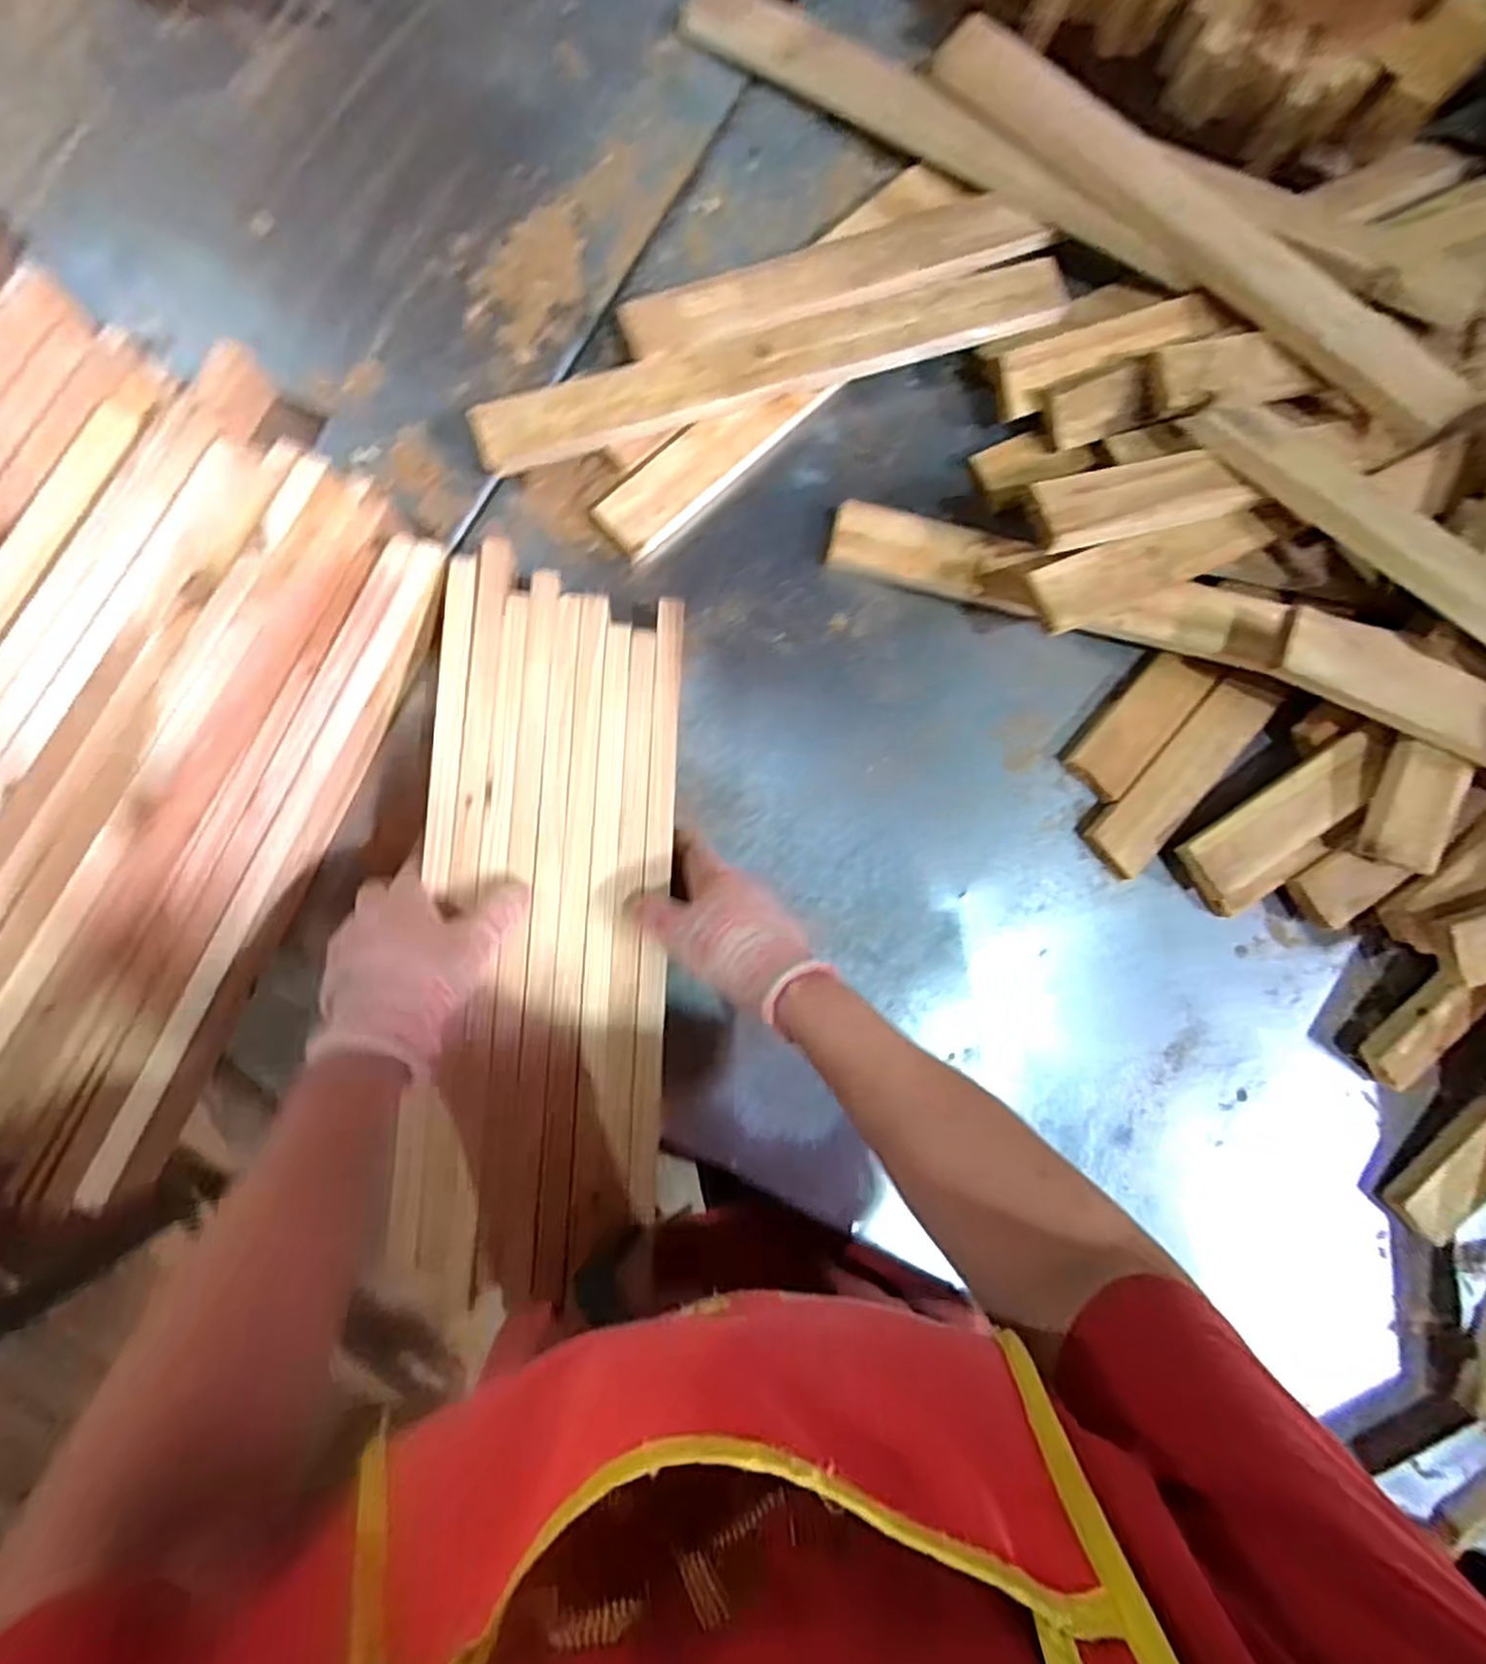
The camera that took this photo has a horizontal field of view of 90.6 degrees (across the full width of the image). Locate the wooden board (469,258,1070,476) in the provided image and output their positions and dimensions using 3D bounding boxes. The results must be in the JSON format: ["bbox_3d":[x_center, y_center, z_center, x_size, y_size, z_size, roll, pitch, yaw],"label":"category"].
[{"bbox_3d":[0.033,-0.386,0.604,0.503,0.013,0.053,-19,97,-7],"label":"wooden board"}]

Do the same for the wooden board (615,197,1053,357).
[{"bbox_3d":[0.079,-0.470,0.617,0.371,0.018,0.074,-24,79,-10],"label":"wooden board"}]

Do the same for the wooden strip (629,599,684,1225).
[{"bbox_3d":[-0.062,0.046,0.534,0.020,0.011,0.437,2,83,-3],"label":"wooden strip"}]

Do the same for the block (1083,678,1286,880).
[{"bbox_3d":[0.371,-0.050,0.623,0.051,0.019,0.208,44,81,1],"label":"block"}]

